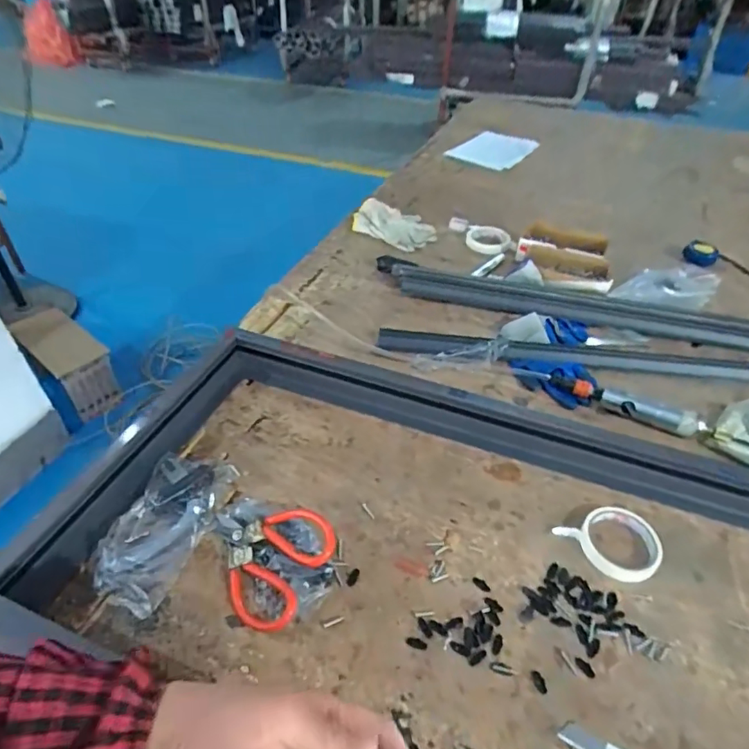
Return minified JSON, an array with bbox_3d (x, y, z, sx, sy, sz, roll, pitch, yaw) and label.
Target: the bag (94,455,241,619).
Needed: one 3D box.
[{"bbox_3d":[-0.261,0.188,0.634,0.108,0.040,0.199,9,43,8],"label":"bag"}]

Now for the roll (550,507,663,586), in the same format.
[{"bbox_3d":[0.298,0.209,0.628,0.110,0.018,0.092,-16,45,-18],"label":"roll"}]

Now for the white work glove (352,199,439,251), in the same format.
[{"bbox_3d":[0.038,-0.362,1.238,0.139,0.051,0.204,-28,50,-28],"label":"white work glove"}]

